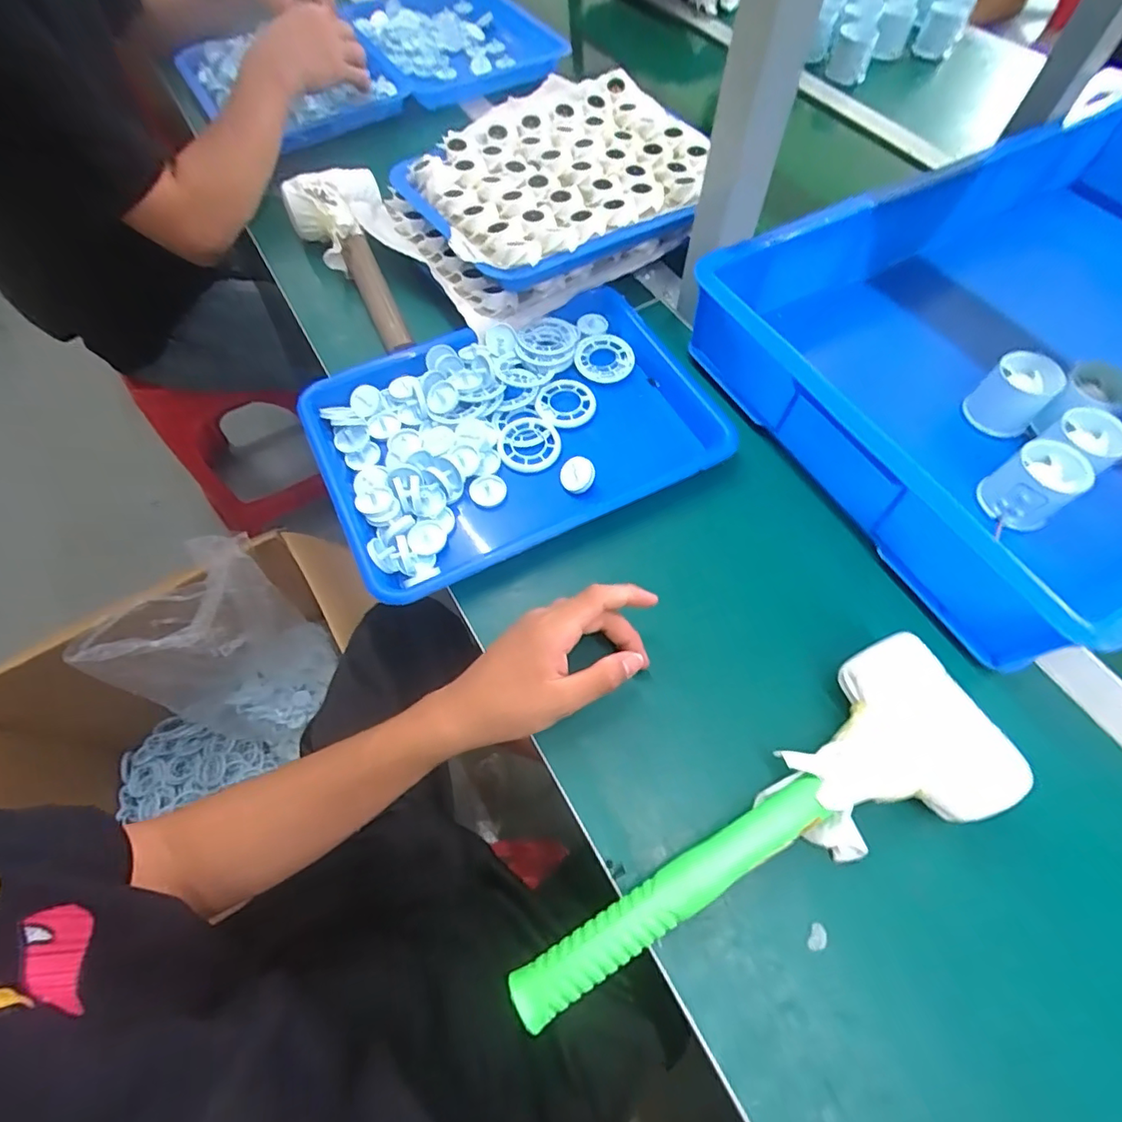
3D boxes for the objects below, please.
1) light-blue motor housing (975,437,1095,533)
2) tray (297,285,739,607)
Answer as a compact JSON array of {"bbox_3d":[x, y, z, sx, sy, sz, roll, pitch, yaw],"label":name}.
[{"bbox_3d":[0.383,-0.060,0.456,0.061,0.050,0.056,-34,67,-16],"label":"light-blue motor housing"},{"bbox_3d":[-0.036,-0.124,0.507,0.346,0.032,0.244,-24,64,-11],"label":"tray"}]

